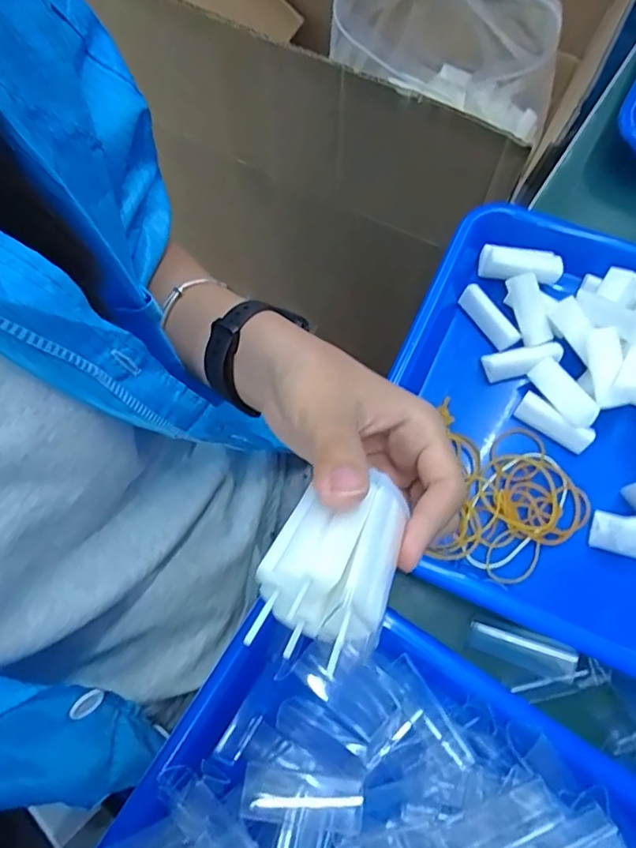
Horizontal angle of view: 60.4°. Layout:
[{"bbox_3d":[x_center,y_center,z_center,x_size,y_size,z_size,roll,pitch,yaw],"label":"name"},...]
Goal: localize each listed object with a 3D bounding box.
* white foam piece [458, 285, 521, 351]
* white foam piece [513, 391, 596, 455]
[{"bbox_3d":[0.111,-0.069,0.357,0.013,0.013,0.047,-31,73,-8],"label":"white foam piece"},{"bbox_3d":[0.143,-0.001,0.329,0.045,0.016,0.016,37,77,14],"label":"white foam piece"}]

